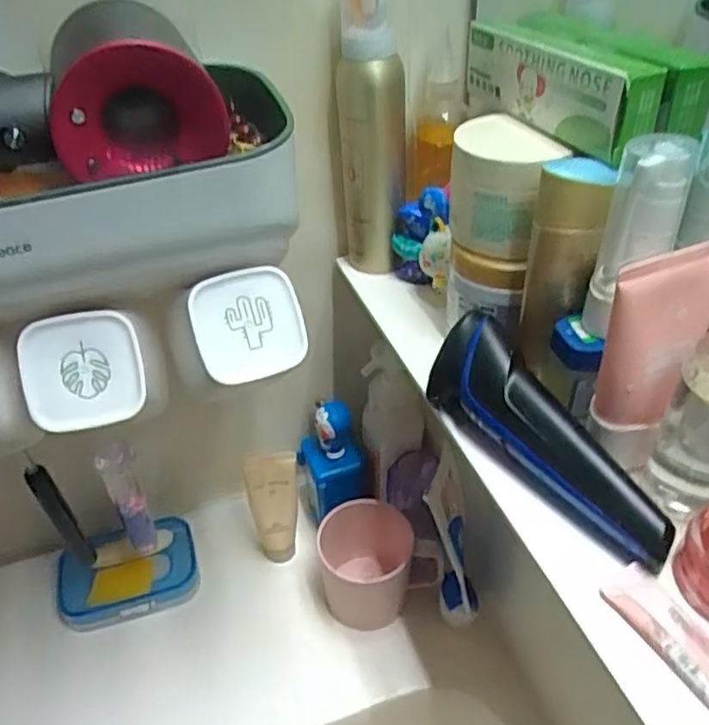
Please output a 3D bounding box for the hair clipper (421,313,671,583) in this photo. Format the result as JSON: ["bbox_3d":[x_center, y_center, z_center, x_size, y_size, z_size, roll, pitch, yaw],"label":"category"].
[{"bbox_3d":[0.094,0.033,0.328,0.030,0.051,0.144,-28,46,-27],"label":"hair clipper"}]

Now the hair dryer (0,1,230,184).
[{"bbox_3d":[-0.206,-0.111,0.313,0.292,0.071,0.086,-12,41,-10],"label":"hair dryer"}]

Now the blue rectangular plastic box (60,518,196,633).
[{"bbox_3d":[-0.195,0.183,0.572,0.114,0.019,0.073,-15,60,-15],"label":"blue rectangular plastic box"}]

